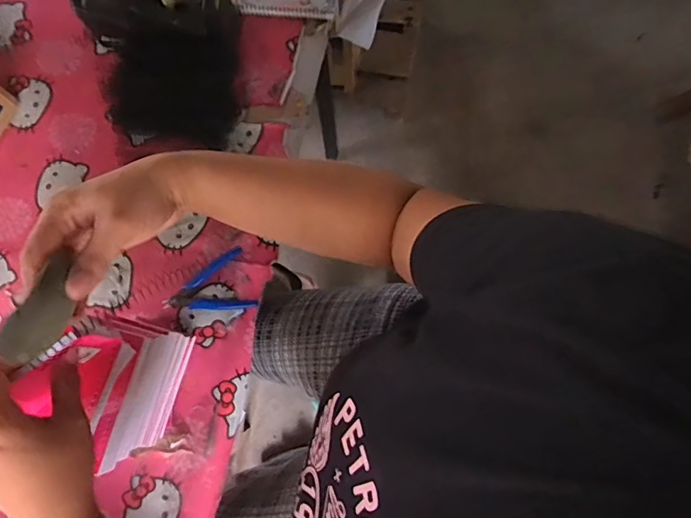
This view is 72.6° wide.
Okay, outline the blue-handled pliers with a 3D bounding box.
[{"bbox_3d":[-0.187,0.038,0.636,0.114,0.009,0.083,-15,78,-2],"label":"blue-handled pliers"}]

